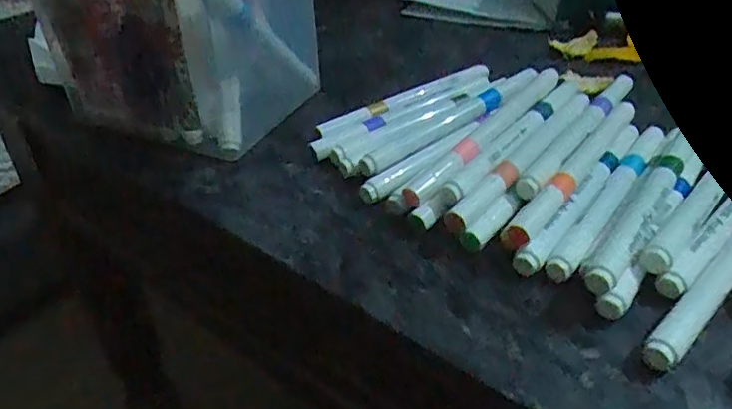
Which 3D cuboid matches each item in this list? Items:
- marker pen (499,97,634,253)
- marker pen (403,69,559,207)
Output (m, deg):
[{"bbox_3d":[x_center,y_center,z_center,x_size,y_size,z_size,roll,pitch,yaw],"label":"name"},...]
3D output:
[{"bbox_3d":[0.107,-0.019,0.289,0.013,0.013,0.137,26,46,32],"label":"marker pen"},{"bbox_3d":[0.067,-0.039,0.309,0.016,0.016,0.138,27,47,33],"label":"marker pen"}]

